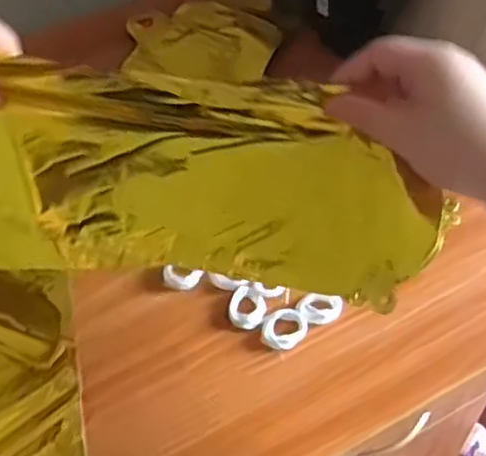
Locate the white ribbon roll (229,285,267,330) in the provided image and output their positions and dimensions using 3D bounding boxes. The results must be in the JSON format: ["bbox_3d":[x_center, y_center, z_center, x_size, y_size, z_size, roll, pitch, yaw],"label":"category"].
[{"bbox_3d":[0.004,0.061,0.526,0.028,0.004,0.033,13,53,13],"label":"white ribbon roll"}]

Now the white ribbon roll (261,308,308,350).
[{"bbox_3d":[0.032,0.075,0.511,0.031,0.004,0.034,-2,51,2],"label":"white ribbon roll"}]

